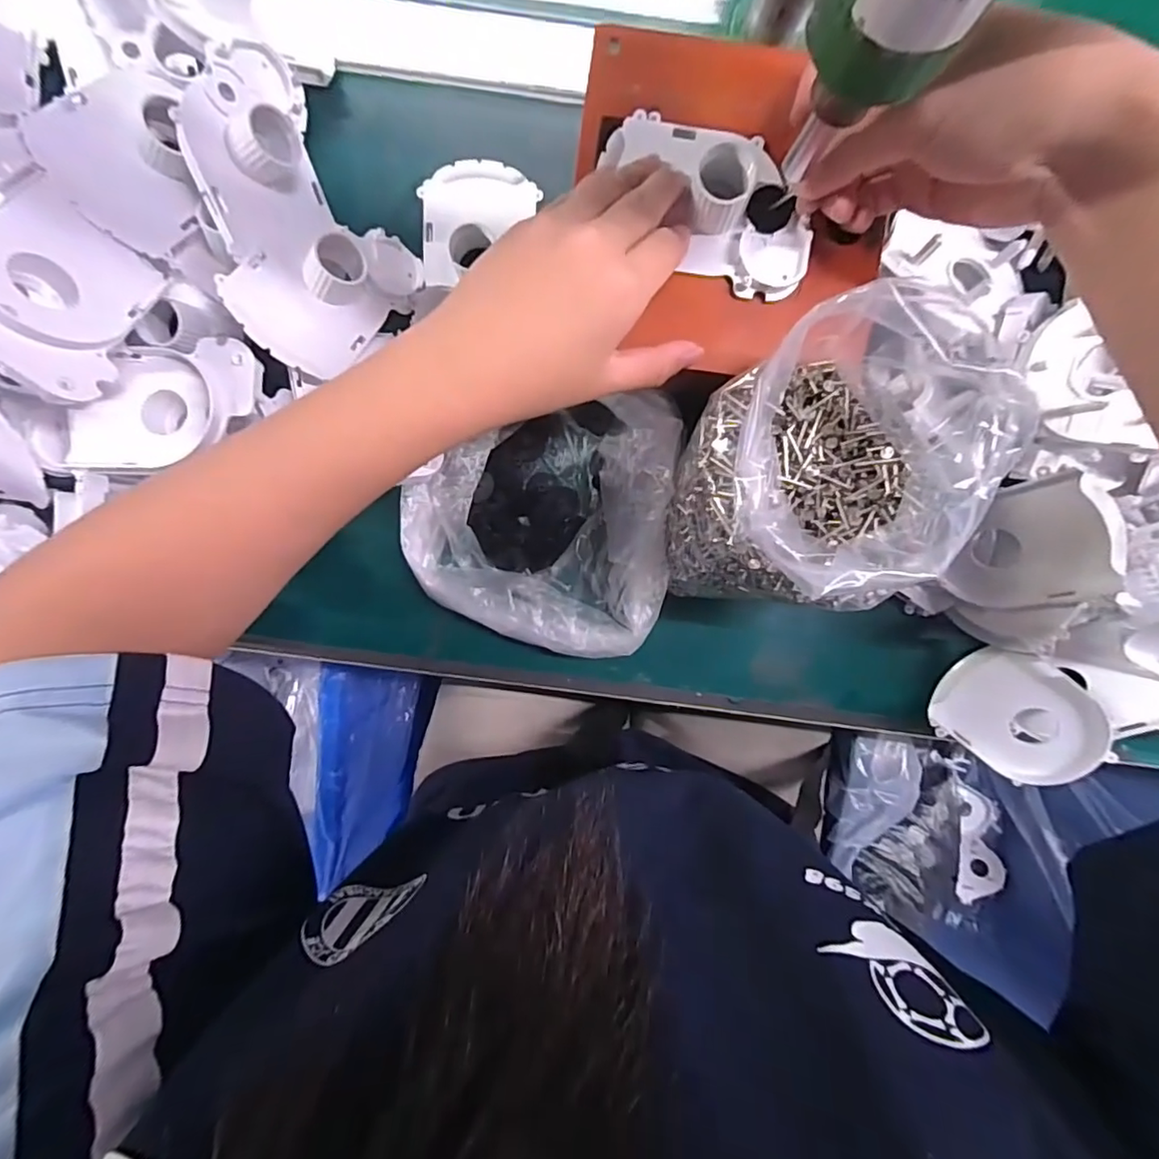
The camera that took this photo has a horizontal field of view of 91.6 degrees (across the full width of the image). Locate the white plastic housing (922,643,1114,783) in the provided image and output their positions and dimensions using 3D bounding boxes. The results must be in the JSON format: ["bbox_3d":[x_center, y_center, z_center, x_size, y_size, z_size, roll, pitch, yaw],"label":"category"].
[{"bbox_3d":[0.261,0.081,0.338,0.083,0.024,0.066,32,106,10],"label":"white plastic housing"}]

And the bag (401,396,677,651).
[{"bbox_3d":[-0.026,-0.033,0.314,0.150,0.065,0.151,3,94,-1],"label":"bag"}]

